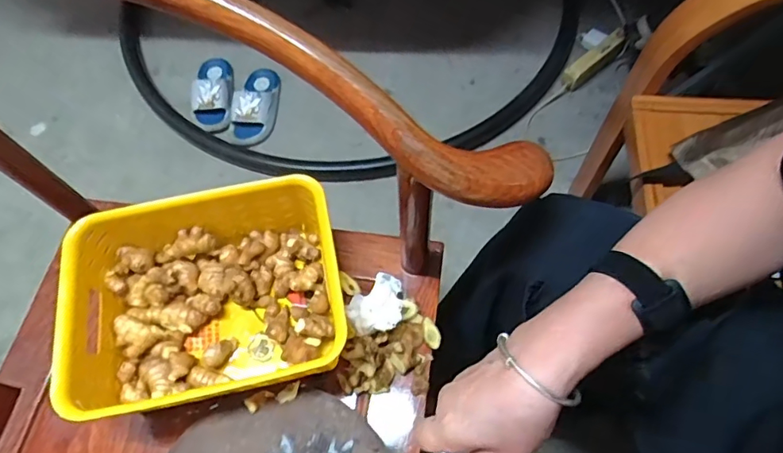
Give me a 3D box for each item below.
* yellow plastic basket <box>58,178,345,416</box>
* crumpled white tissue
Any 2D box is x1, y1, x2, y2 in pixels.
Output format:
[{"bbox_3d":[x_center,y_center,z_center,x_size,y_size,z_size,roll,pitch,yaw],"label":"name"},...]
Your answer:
[{"bbox_3d":[-0.183,0.077,0.525,0.255,0.102,0.201,-13,63,-4],"label":"yellow plastic basket"},{"bbox_3d":[-0.017,0.085,0.545,0.058,0.029,0.061,-6,62,-1],"label":"crumpled white tissue"}]

